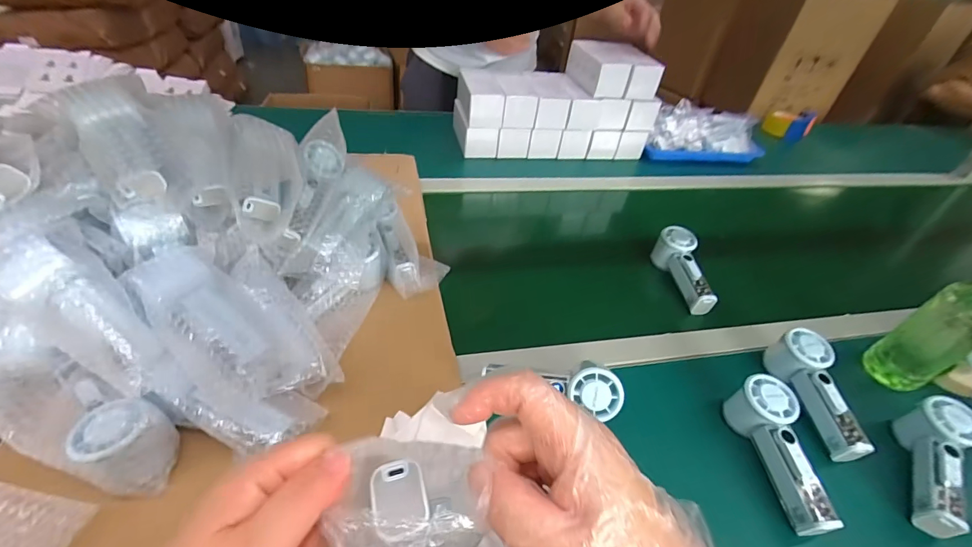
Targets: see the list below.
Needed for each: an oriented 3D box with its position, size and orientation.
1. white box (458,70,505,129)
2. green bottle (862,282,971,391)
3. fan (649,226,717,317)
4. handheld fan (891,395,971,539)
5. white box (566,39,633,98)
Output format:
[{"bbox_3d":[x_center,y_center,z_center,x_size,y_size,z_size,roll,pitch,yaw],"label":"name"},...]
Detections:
[{"bbox_3d":[-0.014,-0.380,0.925,0.082,0.067,0.144,-3,43,-12],"label":"white box"},{"bbox_3d":[0.598,0.064,0.541,0.074,0.199,0.070,-14,46,-23],"label":"green bottle"},{"bbox_3d":[0.316,-0.006,0.676,0.044,0.062,0.151,4,42,-5],"label":"fan"},{"bbox_3d":[0.503,0.215,0.472,0.053,0.056,0.159,28,57,21],"label":"handheld fan"},{"bbox_3d":[0.250,-0.464,0.951,0.079,0.076,0.173,-3,43,-12],"label":"white box"}]

